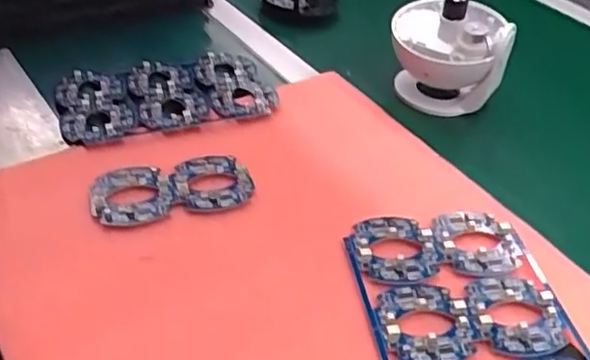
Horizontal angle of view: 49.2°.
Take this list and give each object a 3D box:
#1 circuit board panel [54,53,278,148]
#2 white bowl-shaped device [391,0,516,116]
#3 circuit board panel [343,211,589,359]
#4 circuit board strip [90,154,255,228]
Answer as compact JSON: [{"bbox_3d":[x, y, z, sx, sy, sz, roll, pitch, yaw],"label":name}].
[{"bbox_3d":[-0.129,-0.088,0.641,0.201,0.009,0.133,-10,41,-19],"label":"circuit board panel"},{"bbox_3d":[0.161,-0.131,0.685,0.117,0.110,0.104,13,39,9],"label":"white bowl-shaped device"},{"bbox_3d":[0.121,0.096,0.444,0.135,0.007,0.199,-4,41,-10],"label":"circuit board panel"},{"bbox_3d":[-0.101,0.008,0.530,0.126,0.011,0.065,-9,41,-17],"label":"circuit board strip"}]

